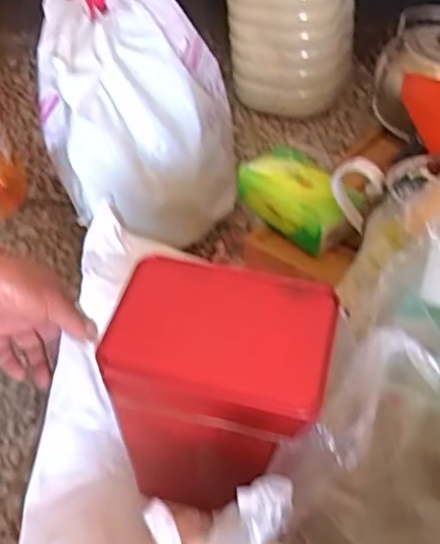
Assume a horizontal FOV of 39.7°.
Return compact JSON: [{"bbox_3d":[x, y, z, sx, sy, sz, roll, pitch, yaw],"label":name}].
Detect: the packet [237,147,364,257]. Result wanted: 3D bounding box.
[{"bbox_3d":[0.079,-0.073,0.591,0.109,0.051,0.077,31,57,31],"label":"packet"}]

